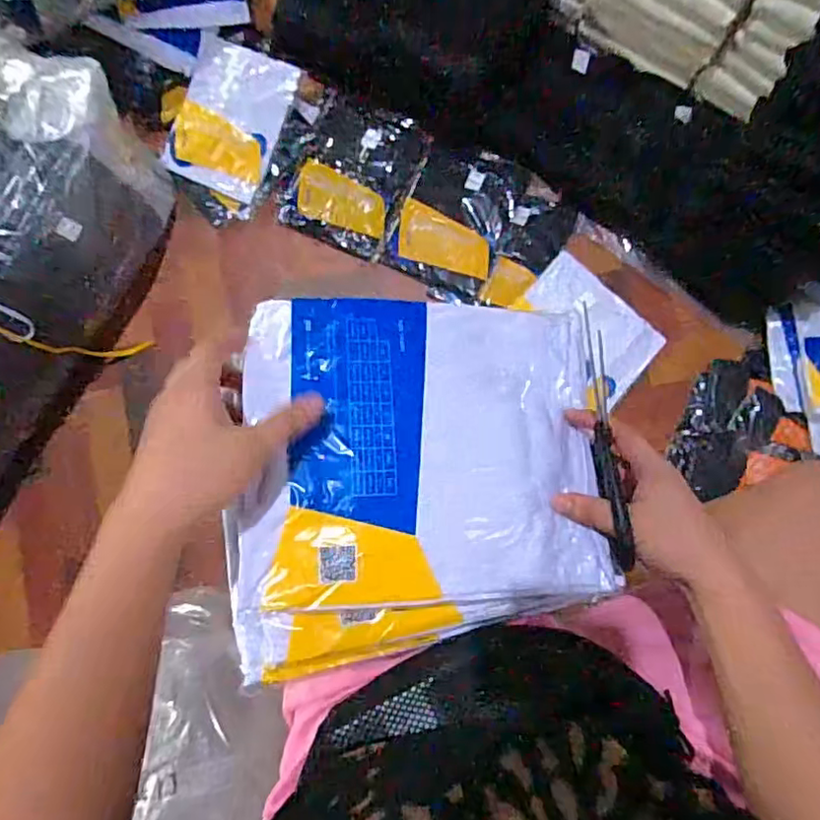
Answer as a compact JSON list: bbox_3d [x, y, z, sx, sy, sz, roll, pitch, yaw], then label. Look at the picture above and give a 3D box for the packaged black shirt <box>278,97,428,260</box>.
[{"bbox_3d":[-0.104,-0.435,1.103,0.219,0.053,0.265,24,85,3],"label":"packaged black shirt"}]

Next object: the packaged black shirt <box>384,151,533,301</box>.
[{"bbox_3d":[0.080,-0.343,1.092,0.190,0.028,0.265,24,85,3],"label":"packaged black shirt"}]

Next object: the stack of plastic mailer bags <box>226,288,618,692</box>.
[{"bbox_3d":[0.013,0.042,0.435,0.262,0.026,0.247,-1,77,-15],"label":"stack of plastic mailer bags"}]

